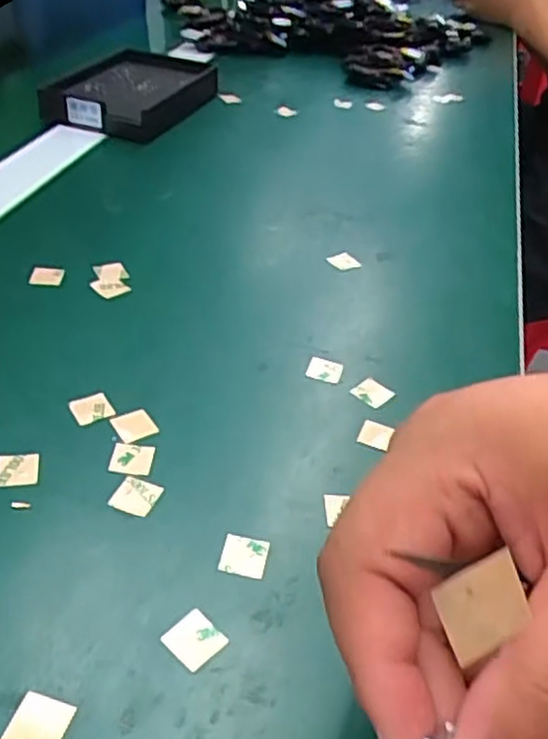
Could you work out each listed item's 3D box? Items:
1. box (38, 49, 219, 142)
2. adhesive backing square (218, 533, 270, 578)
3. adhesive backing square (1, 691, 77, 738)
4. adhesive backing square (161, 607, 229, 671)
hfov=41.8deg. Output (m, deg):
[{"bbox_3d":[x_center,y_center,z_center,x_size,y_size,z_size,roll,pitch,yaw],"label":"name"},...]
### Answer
[{"bbox_3d":[-0.114,-0.219,0.565,0.099,0.025,0.133,16,39,10],"label":"box"},{"bbox_3d":[-0.010,0.064,0.248,0.016,0.004,0.015,9,41,5],"label":"adhesive backing square"},{"bbox_3d":[-0.065,0.097,0.197,0.015,0.004,0.015,15,41,7],"label":"adhesive backing square"},{"bbox_3d":[-0.024,0.083,0.222,0.016,0.004,0.015,37,49,25],"label":"adhesive backing square"}]

